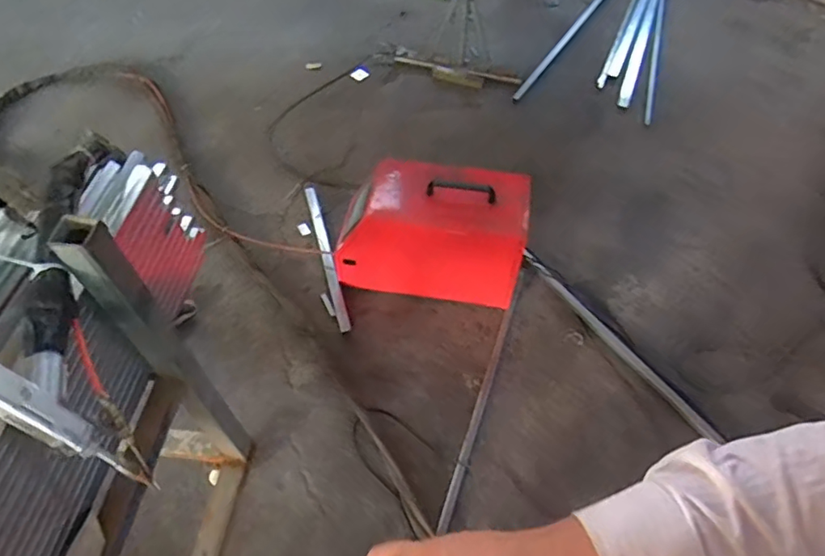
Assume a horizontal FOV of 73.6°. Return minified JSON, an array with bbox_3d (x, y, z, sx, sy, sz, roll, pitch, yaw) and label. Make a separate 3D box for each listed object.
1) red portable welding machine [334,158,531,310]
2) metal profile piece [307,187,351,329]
[{"bbox_3d":[0.055,-0.163,1.714,0.570,0.381,0.279,10,54,7],"label":"red portable welding machine"},{"bbox_3d":[-0.294,-0.101,1.869,0.035,0.041,0.654,-13,56,-11],"label":"metal profile piece"}]

